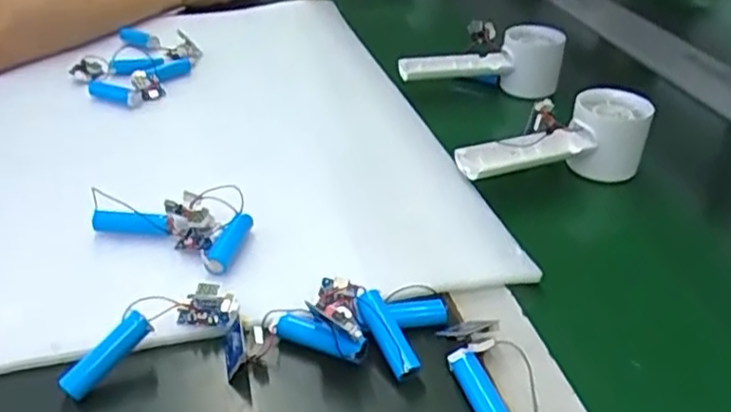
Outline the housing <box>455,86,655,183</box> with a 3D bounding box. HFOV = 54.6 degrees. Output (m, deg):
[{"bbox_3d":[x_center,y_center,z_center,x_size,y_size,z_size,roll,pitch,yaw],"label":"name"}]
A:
[{"bbox_3d":[0.144,-0.047,0.546,0.162,0.052,0.056,-12,35,-17],"label":"housing"}]

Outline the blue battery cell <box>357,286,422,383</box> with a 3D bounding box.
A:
[{"bbox_3d":[0.011,0.066,0.369,0.015,0.015,0.050,-17,63,-29],"label":"blue battery cell"}]

